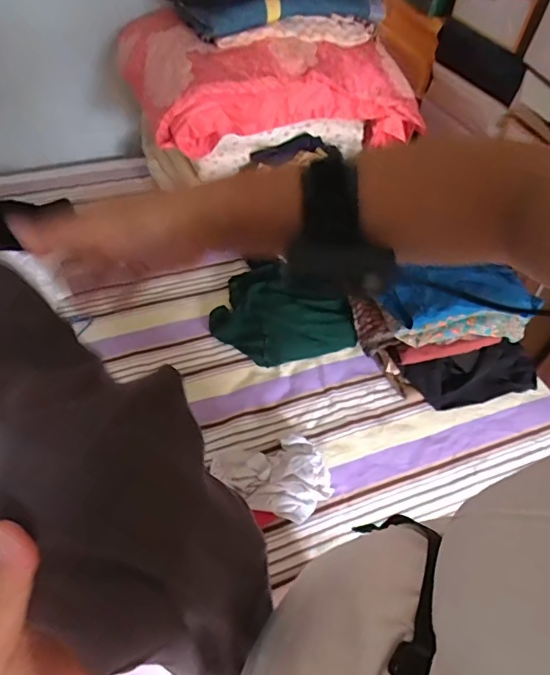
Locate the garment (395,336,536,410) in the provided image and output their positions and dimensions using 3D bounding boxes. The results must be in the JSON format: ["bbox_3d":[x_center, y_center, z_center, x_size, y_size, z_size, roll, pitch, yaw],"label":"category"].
[{"bbox_3d":[0.490,0.081,1.152,0.373,0.127,0.100,-10,52,-13],"label":"garment"}]

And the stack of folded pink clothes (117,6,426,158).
[{"bbox_3d":[0.007,-0.701,1.335,0.807,0.235,0.419,-6,51,-10],"label":"stack of folded pink clothes"}]

